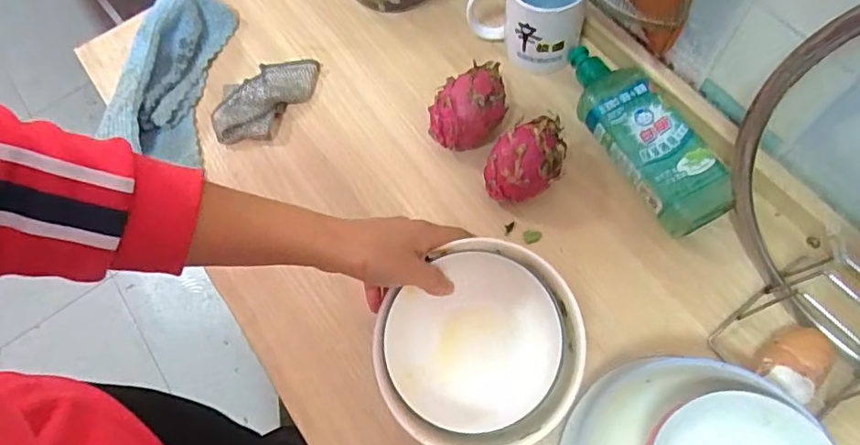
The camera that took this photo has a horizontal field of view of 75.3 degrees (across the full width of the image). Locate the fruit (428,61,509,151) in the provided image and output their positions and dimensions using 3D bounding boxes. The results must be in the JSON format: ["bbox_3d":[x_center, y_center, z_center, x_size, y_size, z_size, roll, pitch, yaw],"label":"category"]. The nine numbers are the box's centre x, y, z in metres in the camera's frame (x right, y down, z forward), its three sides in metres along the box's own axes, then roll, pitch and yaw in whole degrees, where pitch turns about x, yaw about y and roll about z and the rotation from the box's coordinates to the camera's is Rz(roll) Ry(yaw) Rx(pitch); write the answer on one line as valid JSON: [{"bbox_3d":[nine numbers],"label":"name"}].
[{"bbox_3d":[0.035,-0.113,0.561,0.072,0.081,0.070,-8,66,-1],"label":"fruit"}]

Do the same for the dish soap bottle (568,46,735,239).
[{"bbox_3d":[0.201,-0.088,0.541,0.079,0.038,0.215,-32,68,-11],"label":"dish soap bottle"}]

